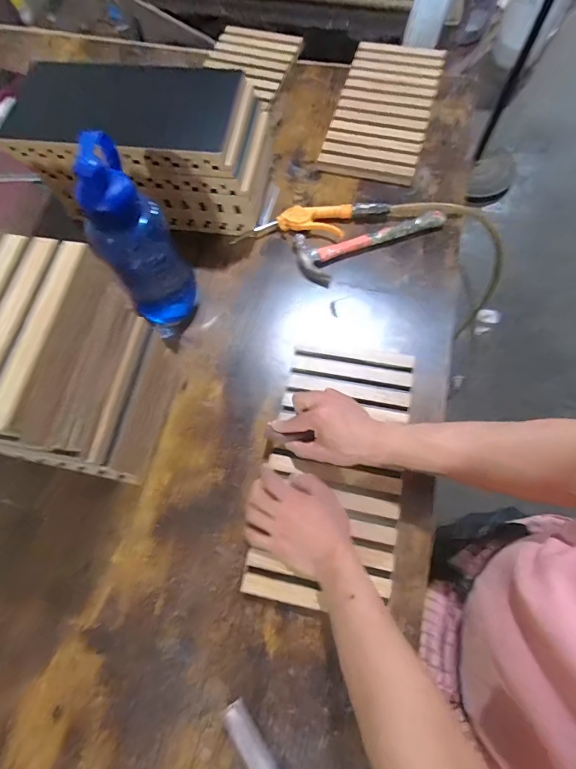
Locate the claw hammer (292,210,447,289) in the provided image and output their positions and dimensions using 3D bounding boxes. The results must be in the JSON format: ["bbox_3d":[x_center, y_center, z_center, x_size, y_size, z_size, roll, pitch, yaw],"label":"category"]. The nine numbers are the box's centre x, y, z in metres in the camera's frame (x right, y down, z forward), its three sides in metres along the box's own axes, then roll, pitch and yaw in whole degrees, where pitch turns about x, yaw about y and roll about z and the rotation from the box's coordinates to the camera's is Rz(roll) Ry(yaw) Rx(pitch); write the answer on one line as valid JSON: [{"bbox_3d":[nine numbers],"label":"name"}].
[{"bbox_3d":[0.142,-0.263,0.656,0.264,0.027,0.101,-24,71,-7],"label":"claw hammer"}]

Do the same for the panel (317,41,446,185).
[{"bbox_3d":[0.193,-0.558,0.750,0.183,0.015,0.353,15,76,10],"label":"panel"}]

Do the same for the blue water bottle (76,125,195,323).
[{"bbox_3d":[-0.200,-0.195,0.525,0.087,0.267,0.115,-14,70,-3],"label":"blue water bottle"}]

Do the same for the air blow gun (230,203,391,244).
[{"bbox_3d":[0.042,-0.293,0.669,0.272,0.029,0.064,0,70,2],"label":"air blow gun"}]

